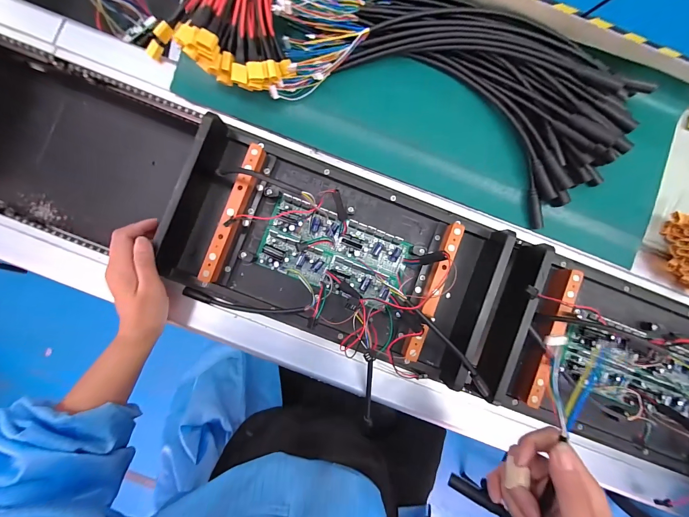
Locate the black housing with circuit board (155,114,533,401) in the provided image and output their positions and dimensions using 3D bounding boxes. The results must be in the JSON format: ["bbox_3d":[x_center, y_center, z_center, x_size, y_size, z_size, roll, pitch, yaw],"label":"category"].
[{"bbox_3d":[0.004,0.001,0.345,0.389,0.079,0.197,21,89,1],"label":"black housing with circuit board"}]

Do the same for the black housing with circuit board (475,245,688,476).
[{"bbox_3d":[0.359,0.134,0.345,0.367,0.075,0.194,21,87,-1],"label":"black housing with circuit board"}]

